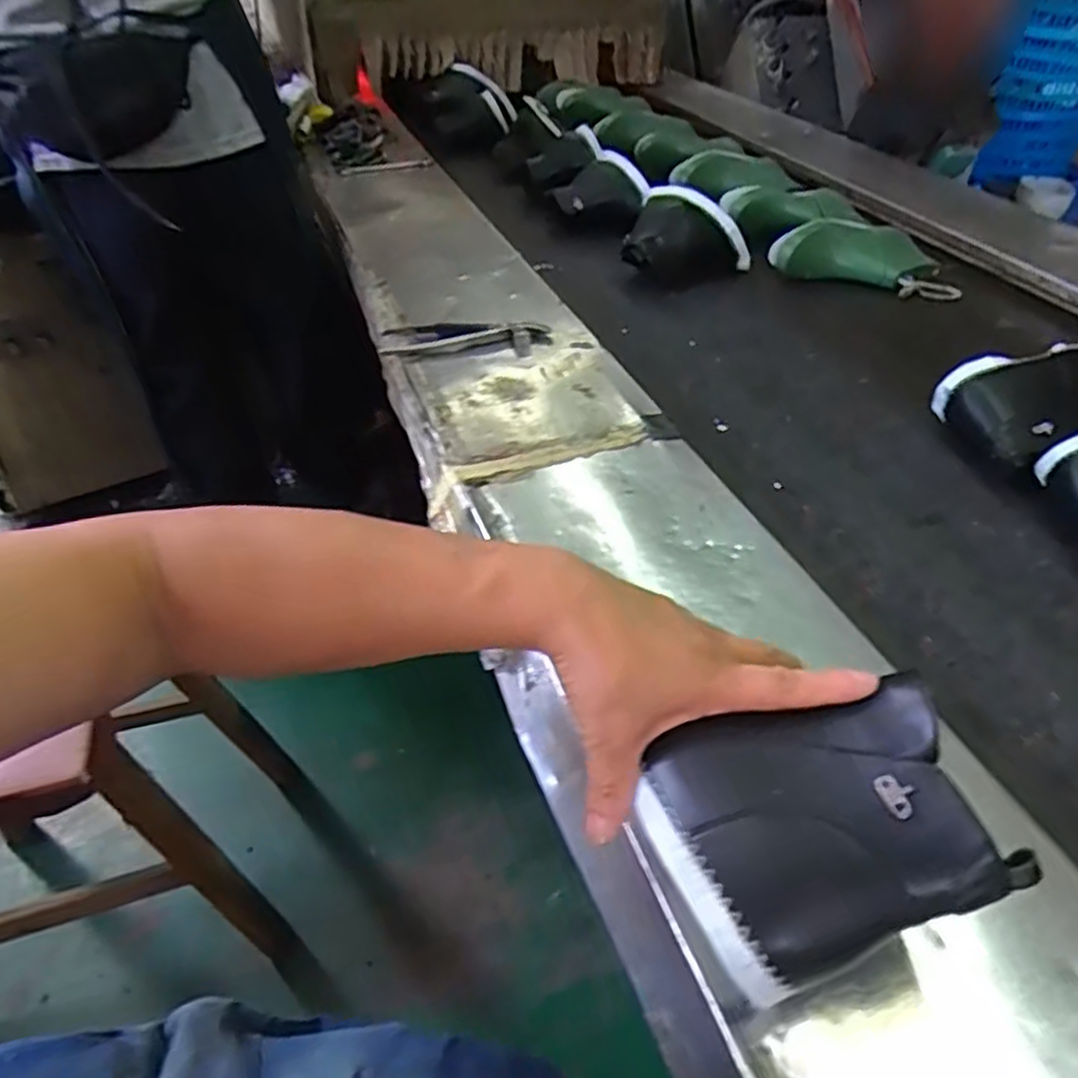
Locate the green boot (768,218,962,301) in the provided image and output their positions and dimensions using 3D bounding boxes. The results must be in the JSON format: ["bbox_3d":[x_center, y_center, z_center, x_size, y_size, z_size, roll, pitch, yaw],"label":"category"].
[{"bbox_3d":[0.488,-0.424,1.135,0.269,0.068,0.126,18,45,20],"label":"green boot"}]

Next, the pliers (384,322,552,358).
[{"bbox_3d":[-0.088,-0.242,0.922,0.199,0.022,0.061,-3,41,-2],"label":"pliers"}]

